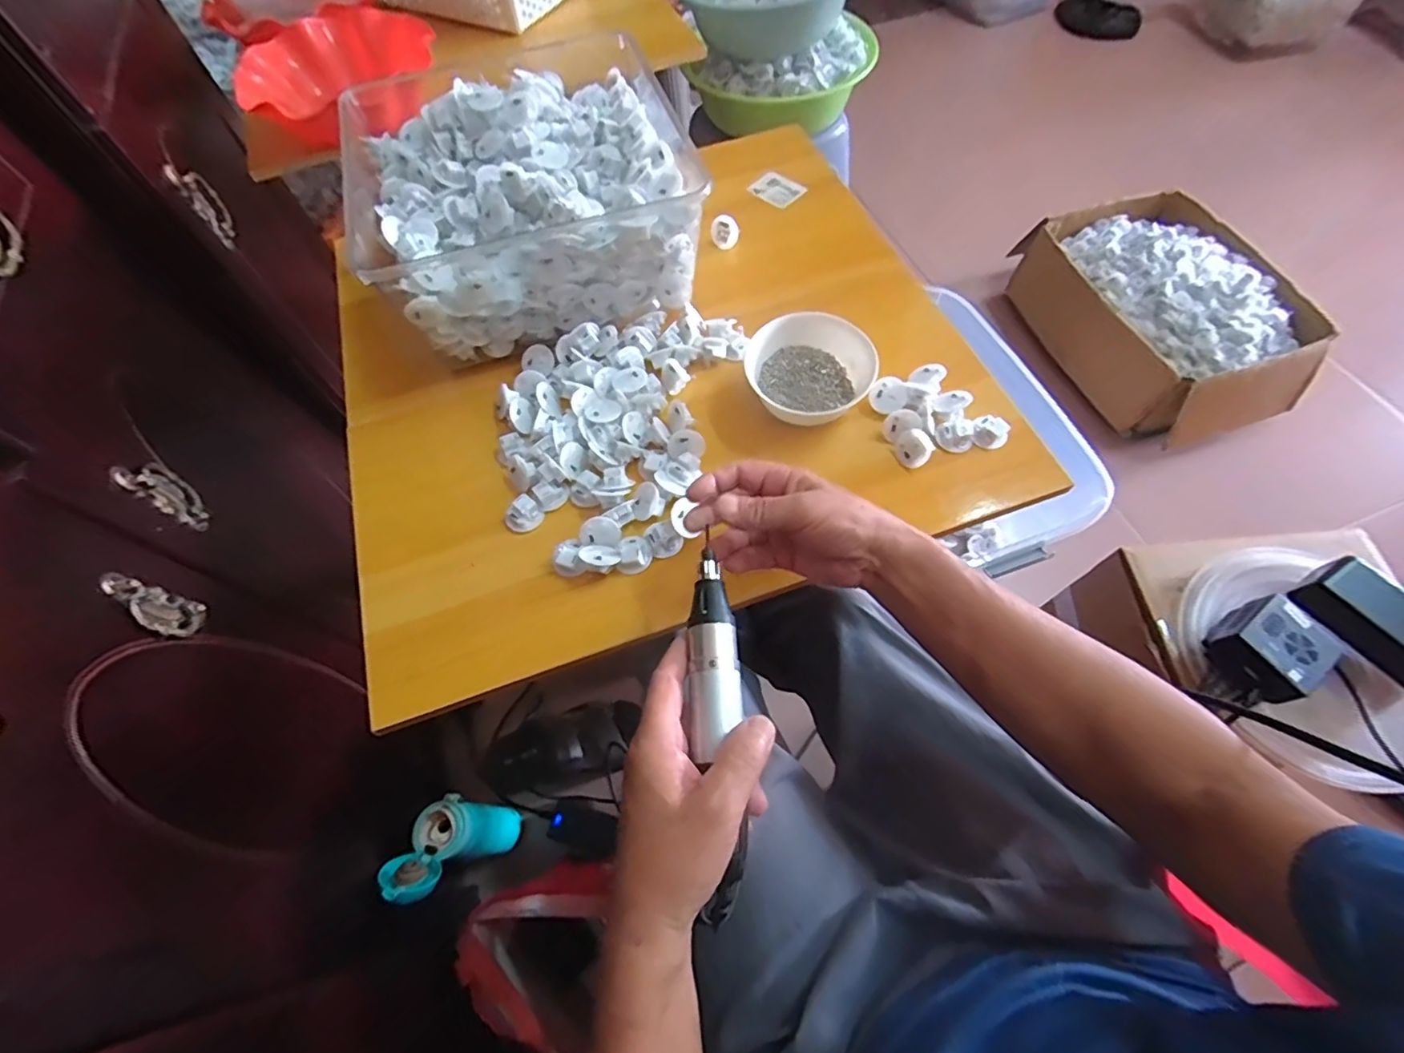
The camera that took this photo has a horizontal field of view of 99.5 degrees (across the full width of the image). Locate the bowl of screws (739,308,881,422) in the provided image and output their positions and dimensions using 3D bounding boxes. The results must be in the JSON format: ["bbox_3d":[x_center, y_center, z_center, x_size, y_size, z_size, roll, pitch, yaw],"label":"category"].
[{"bbox_3d":[0.102,-0.141,0.559,0.112,0.054,0.119,-1,62,2],"label":"bowl of screws"}]

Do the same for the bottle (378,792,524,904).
[{"bbox_3d":[-0.303,0.397,0.745,0.070,0.239,0.101,28,66,16],"label":"bottle"}]

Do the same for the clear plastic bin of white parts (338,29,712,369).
[{"bbox_3d":[-0.183,-0.352,0.618,0.310,0.126,0.335,-13,62,-5],"label":"clear plastic bin of white parts"}]

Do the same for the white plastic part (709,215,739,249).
[{"bbox_3d":[0.029,-0.340,0.682,0.034,0.035,0.016,52,50,-13],"label":"white plastic part"}]

